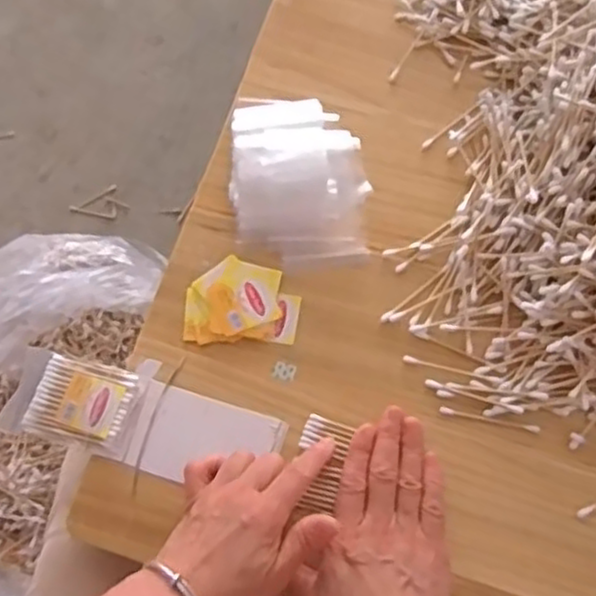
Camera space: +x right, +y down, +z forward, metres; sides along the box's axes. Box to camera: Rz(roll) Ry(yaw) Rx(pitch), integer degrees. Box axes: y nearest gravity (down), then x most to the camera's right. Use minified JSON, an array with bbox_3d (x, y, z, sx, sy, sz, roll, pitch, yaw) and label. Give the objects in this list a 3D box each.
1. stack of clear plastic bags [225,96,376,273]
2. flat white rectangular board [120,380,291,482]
[{"bbox_3d":[0.000,-0.089,0.538,0.098,0.032,0.130,-5,71,-1],"label":"stack of clear plastic bags"},{"bbox_3d":[-0.065,0.101,0.501,0.102,0.005,0.061,16,72,8],"label":"flat white rectangular board"}]

